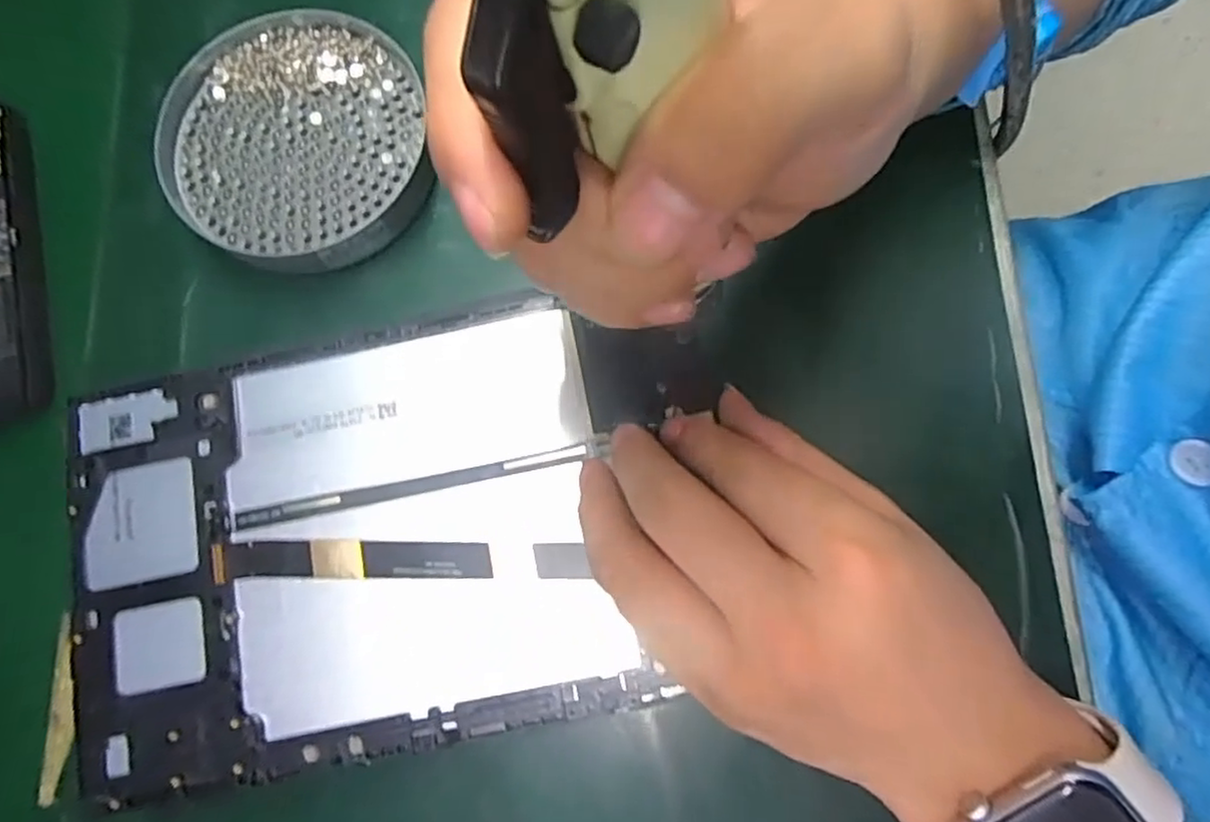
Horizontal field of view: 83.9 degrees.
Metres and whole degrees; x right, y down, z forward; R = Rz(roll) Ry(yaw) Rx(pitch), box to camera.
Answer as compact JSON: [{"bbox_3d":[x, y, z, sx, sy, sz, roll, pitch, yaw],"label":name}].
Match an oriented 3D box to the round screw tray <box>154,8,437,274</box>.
[{"bbox_3d":[-0.132,-0.117,0.293,0.115,0.023,0.113,-1,78,3],"label":"round screw tray"}]

